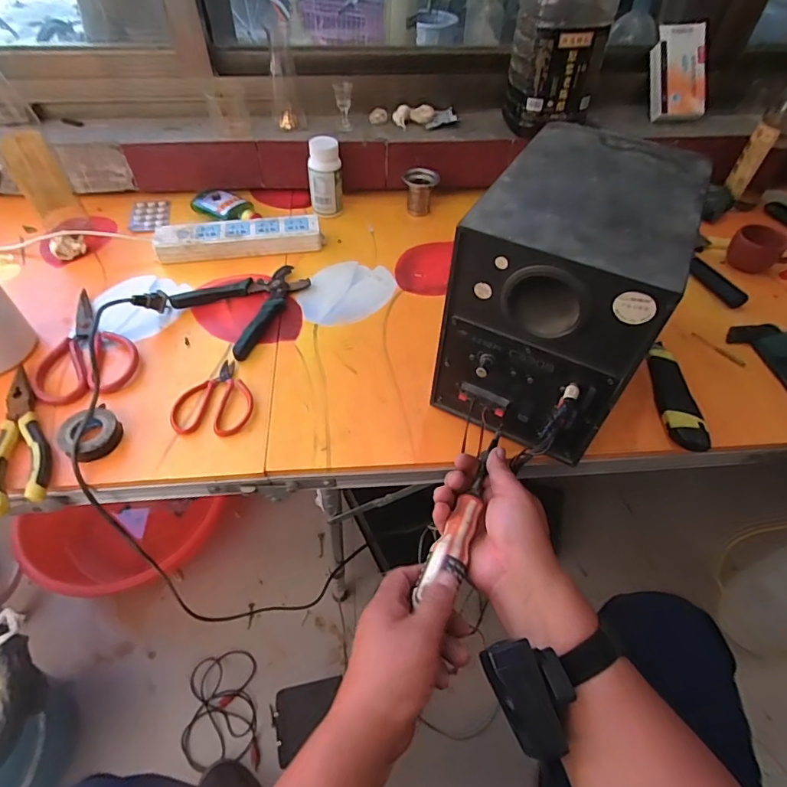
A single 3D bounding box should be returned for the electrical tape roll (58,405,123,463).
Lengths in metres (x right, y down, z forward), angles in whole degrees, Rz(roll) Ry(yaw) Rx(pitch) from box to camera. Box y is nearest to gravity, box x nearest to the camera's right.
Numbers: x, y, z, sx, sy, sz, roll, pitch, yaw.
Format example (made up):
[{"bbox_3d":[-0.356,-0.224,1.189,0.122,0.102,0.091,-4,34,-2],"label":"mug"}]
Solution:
[{"bbox_3d":[-0.309,0.041,0.487,0.054,0.022,0.052,1,51,-1],"label":"electrical tape roll"}]

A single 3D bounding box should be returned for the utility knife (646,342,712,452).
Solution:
[{"bbox_3d":[0.319,-0.005,0.544,0.033,0.026,0.168,6,51,3],"label":"utility knife"}]

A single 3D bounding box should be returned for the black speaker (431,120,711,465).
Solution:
[{"bbox_3d":[0.167,-0.103,0.470,0.159,0.203,0.250,25,55,17],"label":"black speaker"}]

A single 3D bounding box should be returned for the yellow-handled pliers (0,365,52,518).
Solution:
[{"bbox_3d":[-0.385,0.045,0.484,0.051,0.018,0.177,-26,56,-20],"label":"yellow-handled pliers"}]

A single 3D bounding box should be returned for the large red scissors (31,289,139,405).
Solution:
[{"bbox_3d":[-0.373,-0.063,0.574,0.105,0.006,0.185,-18,54,-15],"label":"large red scissors"}]

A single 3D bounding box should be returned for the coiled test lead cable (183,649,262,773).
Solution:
[{"bbox_3d":[-0.292,0.533,0.801,0.123,0.018,0.170,-9,52,-8],"label":"coiled test lead cable"}]

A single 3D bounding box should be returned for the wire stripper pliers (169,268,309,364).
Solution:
[{"bbox_3d":[-0.185,-0.125,0.624,0.135,0.018,0.155,34,58,23],"label":"wire stripper pliers"}]

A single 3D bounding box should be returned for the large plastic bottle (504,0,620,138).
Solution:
[{"bbox_3d":[0.237,-0.518,0.667,0.114,0.245,0.104,-7,52,-7],"label":"large plastic bottle"}]

